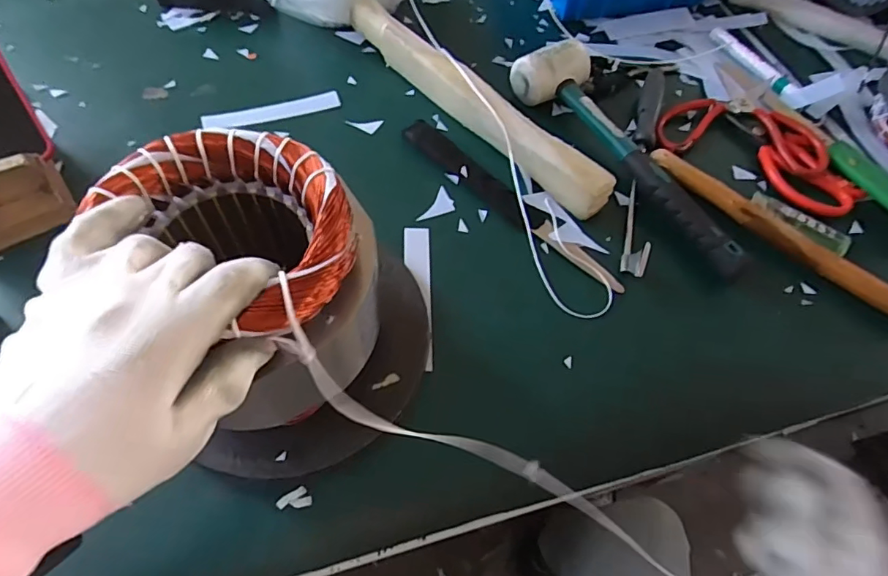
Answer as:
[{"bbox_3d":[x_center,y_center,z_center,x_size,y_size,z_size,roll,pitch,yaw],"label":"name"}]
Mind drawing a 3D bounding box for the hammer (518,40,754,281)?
[{"bbox_3d":[0.174,-0.132,0.465,0.072,0.040,0.284,-30,66,-20],"label":"hammer"}]

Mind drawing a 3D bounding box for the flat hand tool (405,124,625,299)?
[{"bbox_3d":[0.054,-0.078,0.453,0.030,0.013,0.242,-39,69,-24],"label":"flat hand tool"}]

